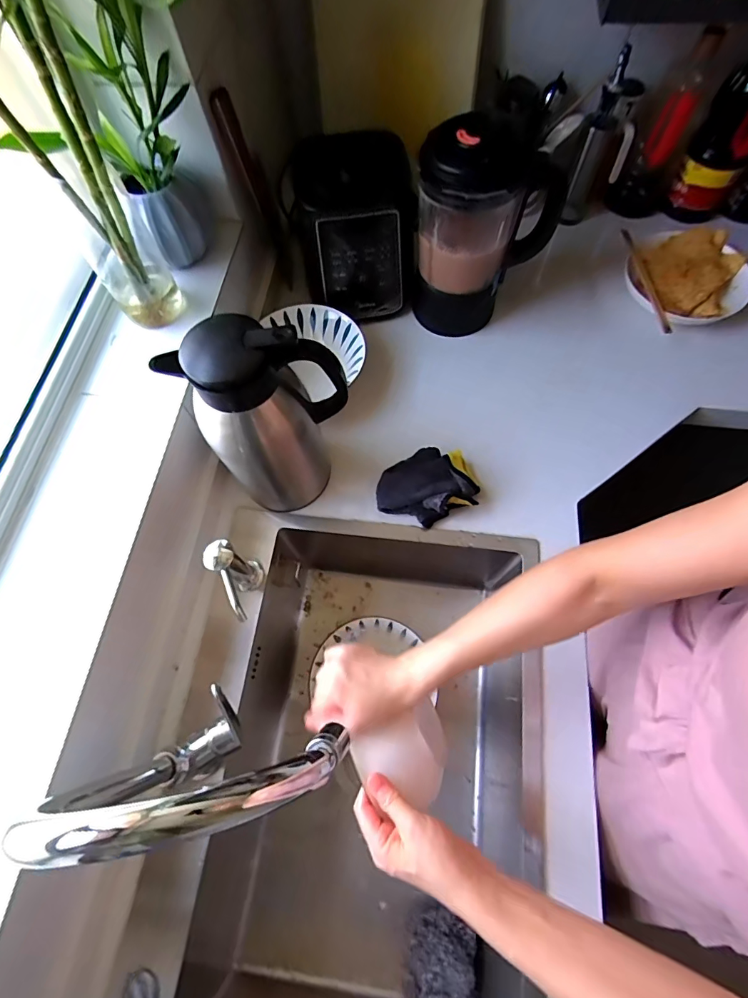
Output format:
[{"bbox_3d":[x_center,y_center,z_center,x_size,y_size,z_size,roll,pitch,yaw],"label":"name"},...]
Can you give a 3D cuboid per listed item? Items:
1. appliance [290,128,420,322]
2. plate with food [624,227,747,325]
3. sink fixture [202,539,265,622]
[{"bbox_3d":[-0.020,-0.438,0.727,0.178,0.238,0.181,-1,67,2],"label":"appliance"},{"bbox_3d":[0.531,-0.372,0.749,0.194,0.048,0.199,-1,67,2],"label":"plate with food"},{"bbox_3d":[-0.169,0.107,0.577,0.041,0.121,0.107,-33,70,-11],"label":"sink fixture"}]

